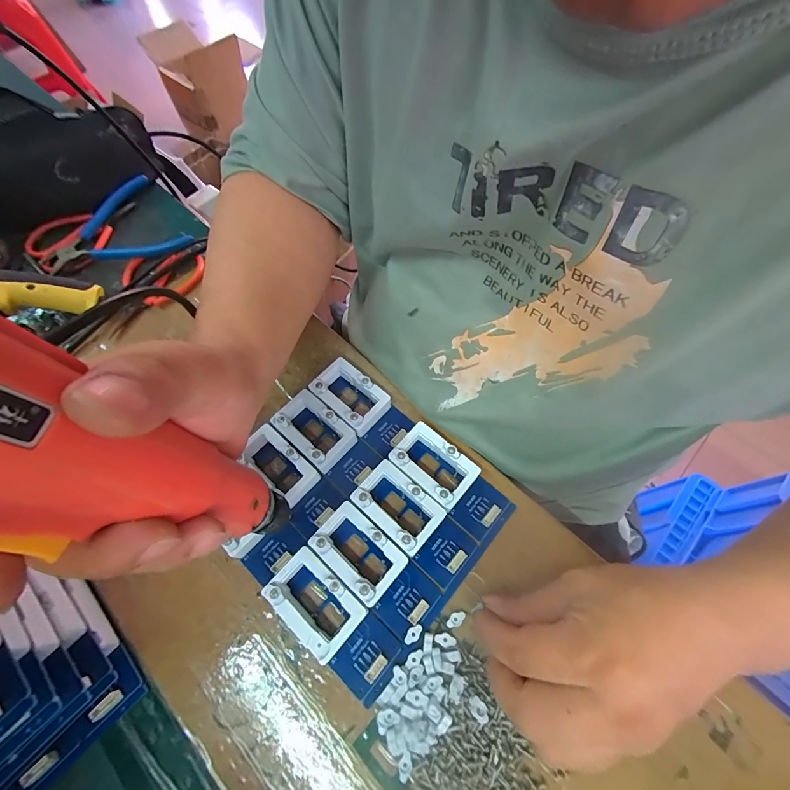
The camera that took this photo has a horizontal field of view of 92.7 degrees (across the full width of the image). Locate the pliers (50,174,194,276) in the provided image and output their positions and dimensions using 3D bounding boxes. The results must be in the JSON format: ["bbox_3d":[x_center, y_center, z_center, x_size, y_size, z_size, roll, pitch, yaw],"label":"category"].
[{"bbox_3d":[-0.312,-0.177,0.413,0.132,0.018,0.137,-35,68,-15],"label":"pliers"}]

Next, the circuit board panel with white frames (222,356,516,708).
[{"bbox_3d":[-0.032,0.080,0.278,0.182,0.020,0.160,37,70,17],"label":"circuit board panel with white frames"}]

